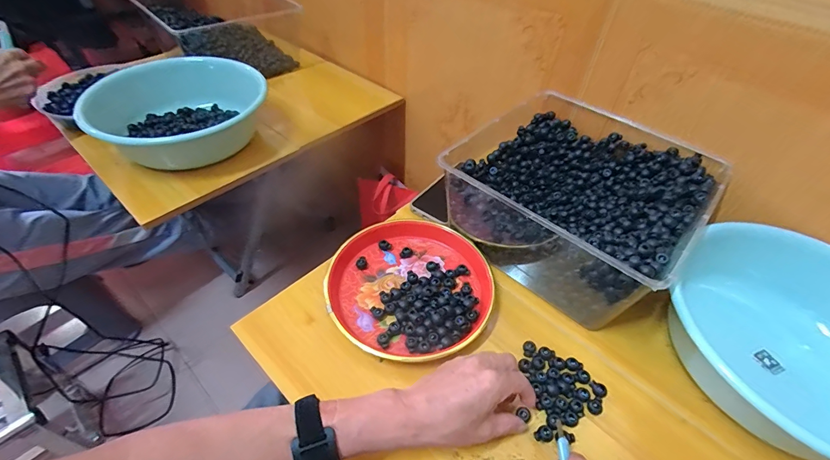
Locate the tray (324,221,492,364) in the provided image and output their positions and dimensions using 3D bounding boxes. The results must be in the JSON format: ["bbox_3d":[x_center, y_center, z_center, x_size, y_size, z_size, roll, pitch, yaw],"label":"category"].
[{"bbox_3d":[-0.004,0.071,0.526,0.213,0.025,0.214,22,50,16],"label":"tray"}]

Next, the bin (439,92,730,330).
[{"bbox_3d":[0.229,-0.044,0.573,0.296,0.141,0.285,36,55,26],"label":"bin"}]

